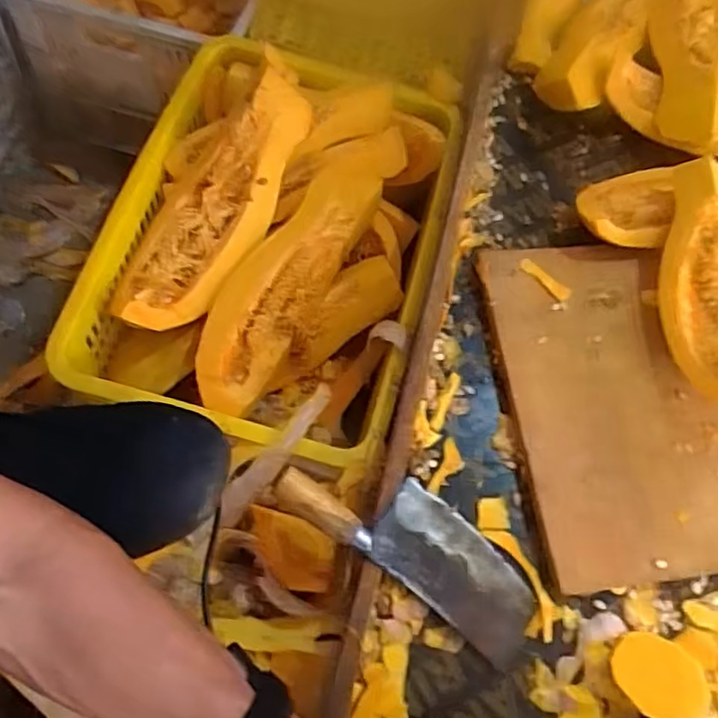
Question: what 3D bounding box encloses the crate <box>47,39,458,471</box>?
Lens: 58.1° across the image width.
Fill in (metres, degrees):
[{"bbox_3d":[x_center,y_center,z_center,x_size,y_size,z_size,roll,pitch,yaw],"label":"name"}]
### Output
[{"bbox_3d":[-0.113,-0.135,0.804,0.373,0.187,0.517,17,65,0],"label":"crate"}]

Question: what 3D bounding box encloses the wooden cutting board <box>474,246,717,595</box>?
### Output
[{"bbox_3d":[0.293,0.038,0.691,0.263,0.018,0.371,-8,68,-6],"label":"wooden cutting board"}]

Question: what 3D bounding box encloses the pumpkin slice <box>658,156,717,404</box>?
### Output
[{"bbox_3d":[0.389,-0.084,0.711,0.102,0.072,0.301,8,67,-1],"label":"pumpkin slice"}]

